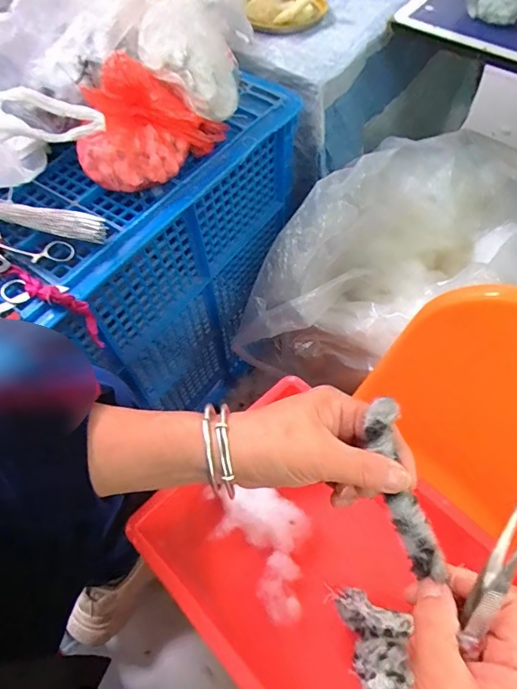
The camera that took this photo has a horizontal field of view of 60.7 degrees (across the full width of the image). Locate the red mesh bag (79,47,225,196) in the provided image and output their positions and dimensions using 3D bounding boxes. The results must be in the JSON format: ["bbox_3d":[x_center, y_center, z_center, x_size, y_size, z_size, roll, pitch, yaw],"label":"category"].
[{"bbox_3d":[-0.124,-0.251,0.493,0.173,0.100,0.088,-28,63,-13],"label":"red mesh bag"}]

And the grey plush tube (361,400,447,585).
[{"bbox_3d":[0.090,0.089,0.276,0.022,0.013,0.108,-15,81,-6],"label":"grey plush tube"}]

